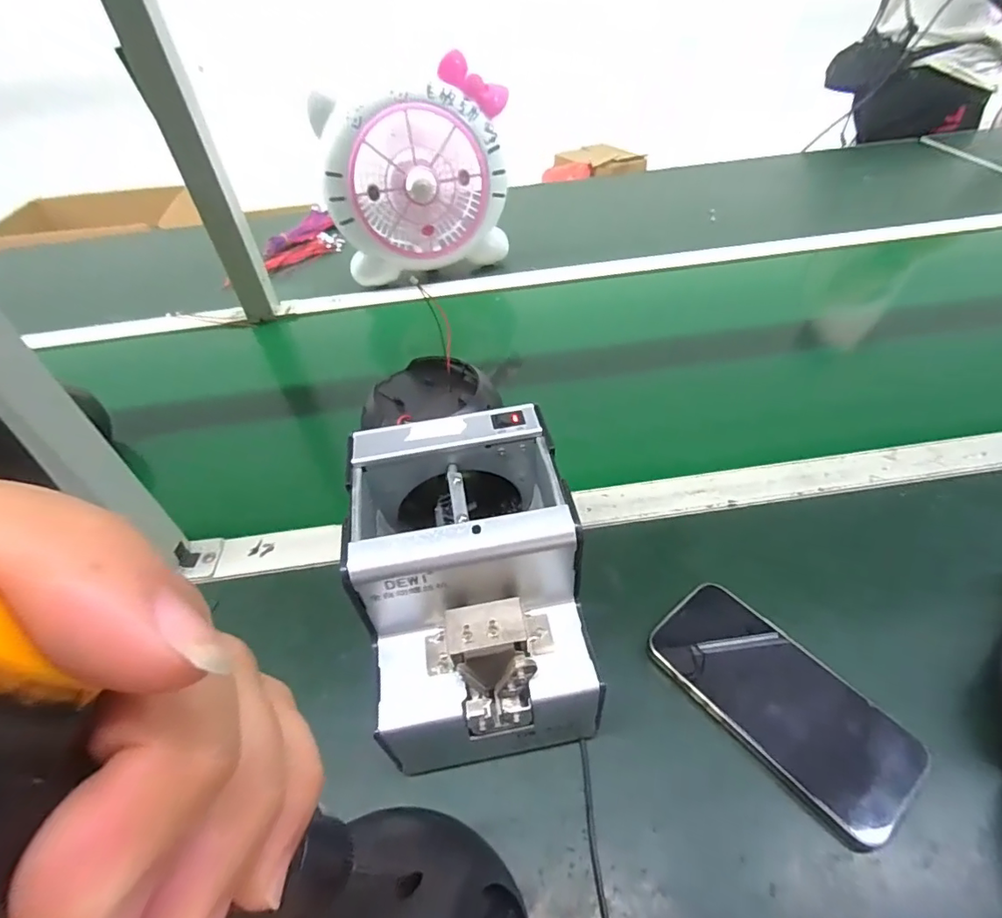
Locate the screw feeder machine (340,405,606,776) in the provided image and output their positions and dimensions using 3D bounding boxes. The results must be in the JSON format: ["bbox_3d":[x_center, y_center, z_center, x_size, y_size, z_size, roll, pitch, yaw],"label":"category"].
[{"bbox_3d":[-0.018,0.083,0.340,0.124,0.148,0.162,-10,46,-4],"label":"screw feeder machine"}]

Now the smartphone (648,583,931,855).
[{"bbox_3d":[0.181,0.157,0.346,0.080,0.009,0.160,-32,51,-23],"label":"smartphone"}]

